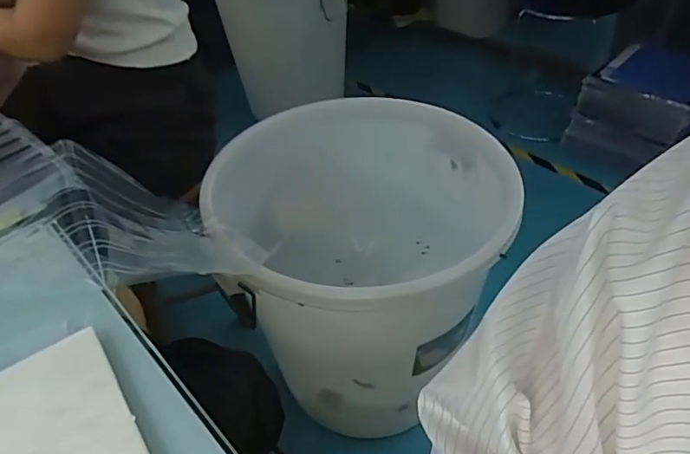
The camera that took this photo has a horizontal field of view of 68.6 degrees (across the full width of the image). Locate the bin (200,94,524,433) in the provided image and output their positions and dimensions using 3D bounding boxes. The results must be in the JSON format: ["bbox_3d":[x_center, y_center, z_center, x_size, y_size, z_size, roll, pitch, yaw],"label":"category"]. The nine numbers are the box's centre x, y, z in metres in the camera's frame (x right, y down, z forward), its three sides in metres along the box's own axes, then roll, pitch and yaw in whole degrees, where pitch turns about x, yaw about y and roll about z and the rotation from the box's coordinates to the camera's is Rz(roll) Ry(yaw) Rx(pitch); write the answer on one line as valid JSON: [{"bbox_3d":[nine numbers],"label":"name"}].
[{"bbox_3d":[0.062,0.078,0.979,0.506,0.484,0.489,-3,42,3],"label":"bin"}]

